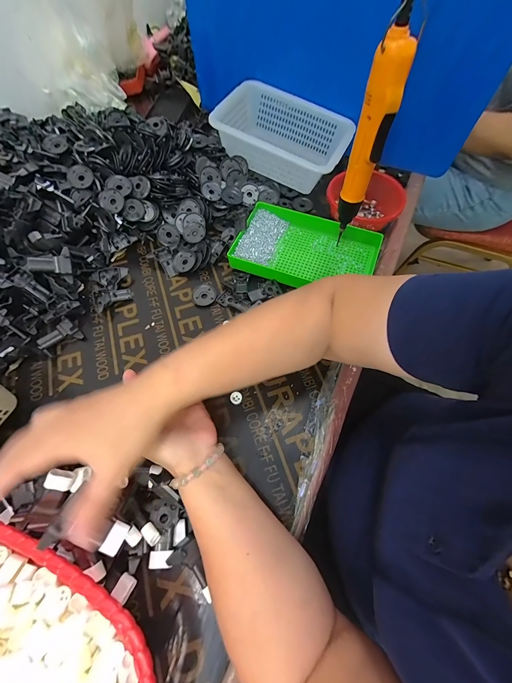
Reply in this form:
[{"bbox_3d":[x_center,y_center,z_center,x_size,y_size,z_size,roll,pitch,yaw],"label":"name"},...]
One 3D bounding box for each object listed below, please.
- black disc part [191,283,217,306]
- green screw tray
[{"bbox_3d":[-0.093,-0.083,0.495,0.042,0.007,0.041,0,65,-1],"label":"black disc part"},{"bbox_3d":[0.090,-0.165,0.509,0.246,0.035,0.149,19,66,8],"label":"green screw tray"}]

